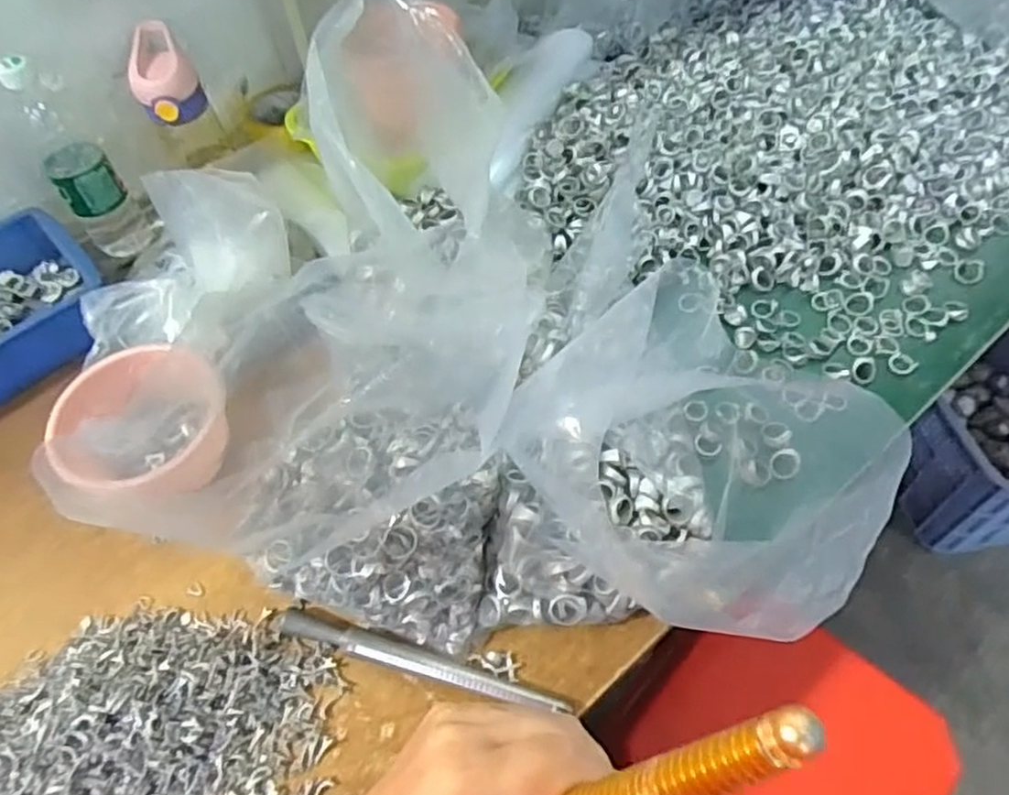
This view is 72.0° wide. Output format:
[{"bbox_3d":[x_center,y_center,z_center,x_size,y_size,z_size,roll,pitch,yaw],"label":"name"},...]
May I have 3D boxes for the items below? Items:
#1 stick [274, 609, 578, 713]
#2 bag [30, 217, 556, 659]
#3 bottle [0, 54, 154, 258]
[{"bbox_3d":[-0.069,0.214,0.560,0.246,0.023,0.021,12,58,13],"label":"stick"},{"bbox_3d":[-0.094,0.039,0.610,0.203,0.110,0.289,11,58,12],"label":"bag"},{"bbox_3d":[-0.474,-0.256,0.770,0.065,0.240,0.062,-33,60,-16],"label":"bottle"}]

